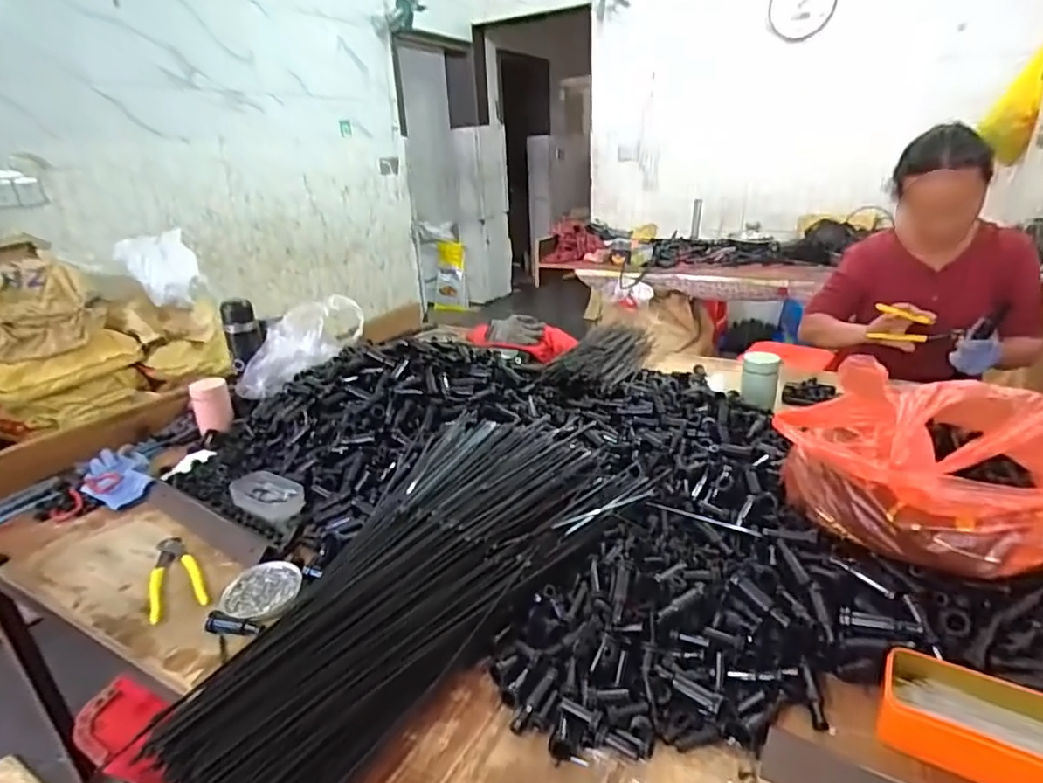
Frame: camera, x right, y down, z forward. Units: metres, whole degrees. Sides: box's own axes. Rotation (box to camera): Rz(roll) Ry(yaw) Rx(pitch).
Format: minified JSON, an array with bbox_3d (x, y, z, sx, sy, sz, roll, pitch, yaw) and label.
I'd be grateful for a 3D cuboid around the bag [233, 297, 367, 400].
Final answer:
[{"bbox_3d":[-0.449,-0.088,1.149,0.289,0.116,0.074,-39,29,-3],"label":"bag"}]

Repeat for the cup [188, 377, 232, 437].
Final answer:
[{"bbox_3d":[-0.608,0.028,1.124,0.067,0.095,0.053,-6,23,-10],"label":"cup"}]

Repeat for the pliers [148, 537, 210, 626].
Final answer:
[{"bbox_3d":[-0.452,0.236,0.750,0.061,0.016,0.169,-15,25,-29],"label":"pliers"}]

